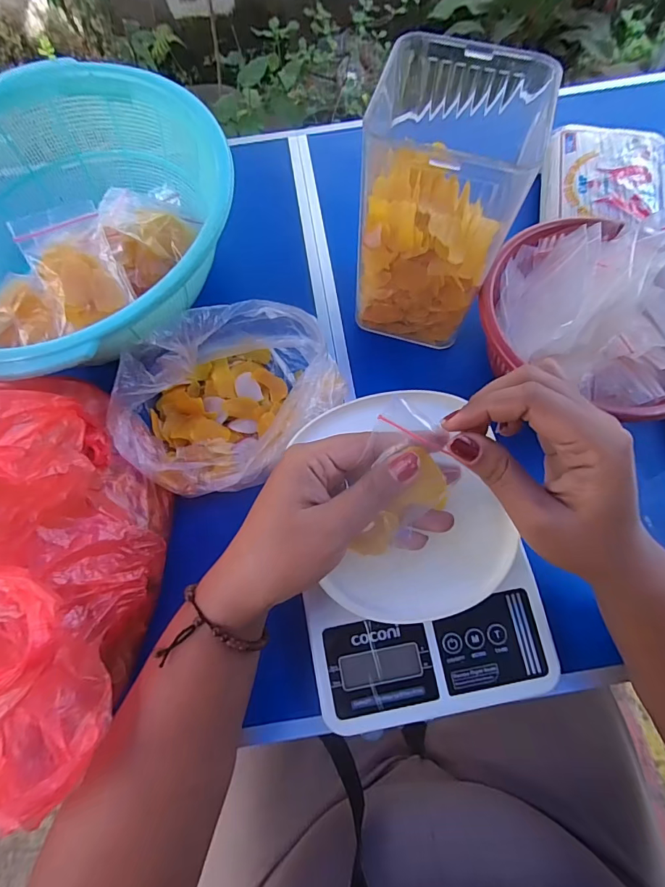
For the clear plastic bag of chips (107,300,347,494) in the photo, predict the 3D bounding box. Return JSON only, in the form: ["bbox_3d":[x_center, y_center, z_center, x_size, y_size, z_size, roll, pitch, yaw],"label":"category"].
[{"bbox_3d":[-0.083,-0.039,0.342,0.137,0.077,0.162,35,73,15],"label":"clear plastic bag of chips"}]

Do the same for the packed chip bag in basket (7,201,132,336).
[{"bbox_3d":[-0.198,-0.136,0.336,0.058,0.030,0.094,-26,90,-17],"label":"packed chip bag in basket"}]

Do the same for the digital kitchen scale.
[{"bbox_3d":[0.054,0.070,0.302,0.155,0.044,0.212,-10,68,-3],"label":"digital kitchen scale"}]

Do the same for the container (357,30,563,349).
[{"bbox_3d":[0.079,-0.173,0.333,0.110,0.175,0.105,22,70,10],"label":"container"}]

